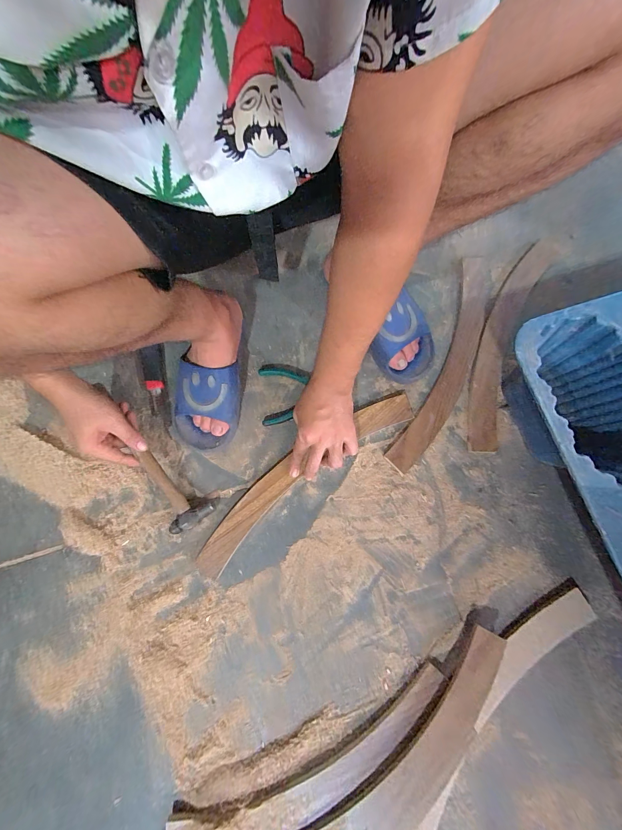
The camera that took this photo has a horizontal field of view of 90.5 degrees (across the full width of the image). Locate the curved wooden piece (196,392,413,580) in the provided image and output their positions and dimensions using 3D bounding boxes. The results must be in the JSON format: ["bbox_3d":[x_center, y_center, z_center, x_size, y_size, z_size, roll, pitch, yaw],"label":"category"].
[{"bbox_3d":[-0.010,0.101,0.523,0.439,0.017,0.082,-35,79,-6],"label":"curved wooden piece"}]

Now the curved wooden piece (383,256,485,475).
[{"bbox_3d":[0.251,-0.098,0.566,0.078,0.011,0.433,22,79,6],"label":"curved wooden piece"}]

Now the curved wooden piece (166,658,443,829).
[{"bbox_3d":[0.005,0.502,0.432,0.431,0.026,0.076,-26,78,-4],"label":"curved wooden piece"}]

